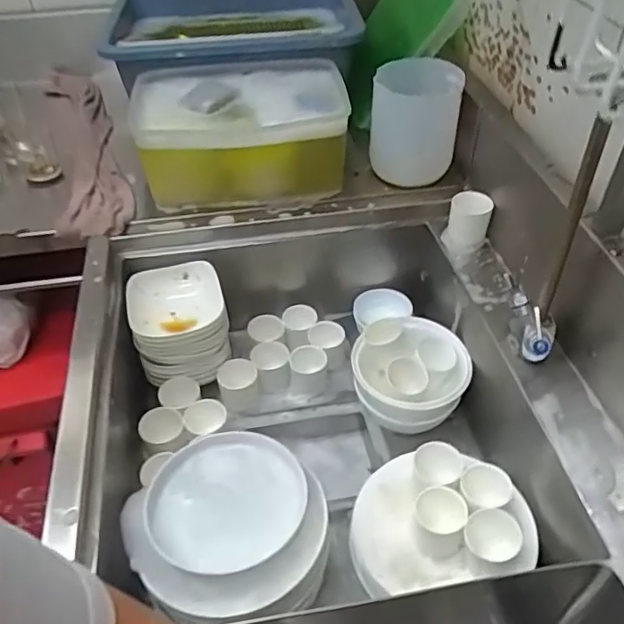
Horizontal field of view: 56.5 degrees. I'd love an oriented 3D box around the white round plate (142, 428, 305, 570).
[{"bbox_3d":[-0.104,0.225,0.714,0.182,0.031,0.185,-1,44,1],"label":"white round plate"}]

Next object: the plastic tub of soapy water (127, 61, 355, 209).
[{"bbox_3d":[-0.122,-0.325,1.046,0.367,0.151,0.275,-5,44,-3],"label":"plastic tub of soapy water"}]

